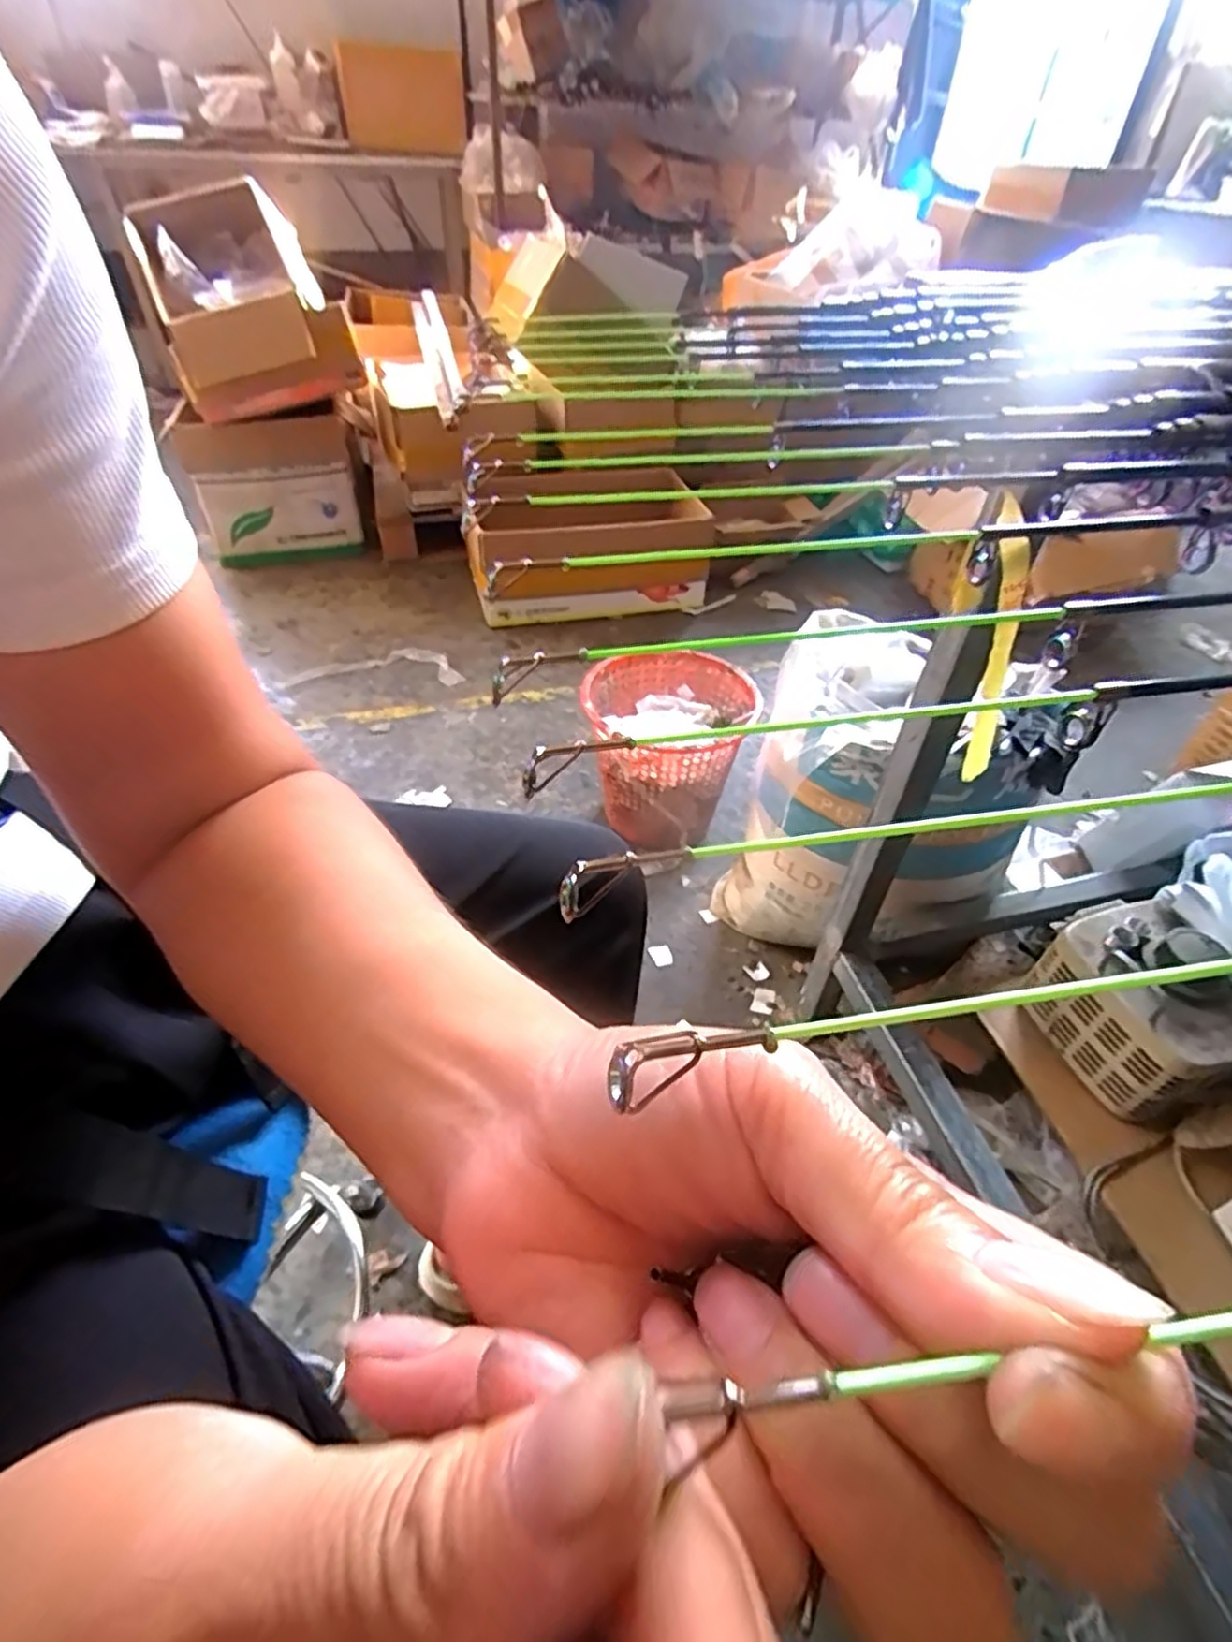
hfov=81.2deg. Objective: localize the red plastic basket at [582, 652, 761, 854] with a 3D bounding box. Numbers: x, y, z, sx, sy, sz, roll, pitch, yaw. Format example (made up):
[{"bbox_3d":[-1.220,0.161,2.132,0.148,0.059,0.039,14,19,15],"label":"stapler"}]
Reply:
[{"bbox_3d":[0.079,-0.123,1.228,0.264,0.227,0.263,13,45,10],"label":"red plastic basket"}]

